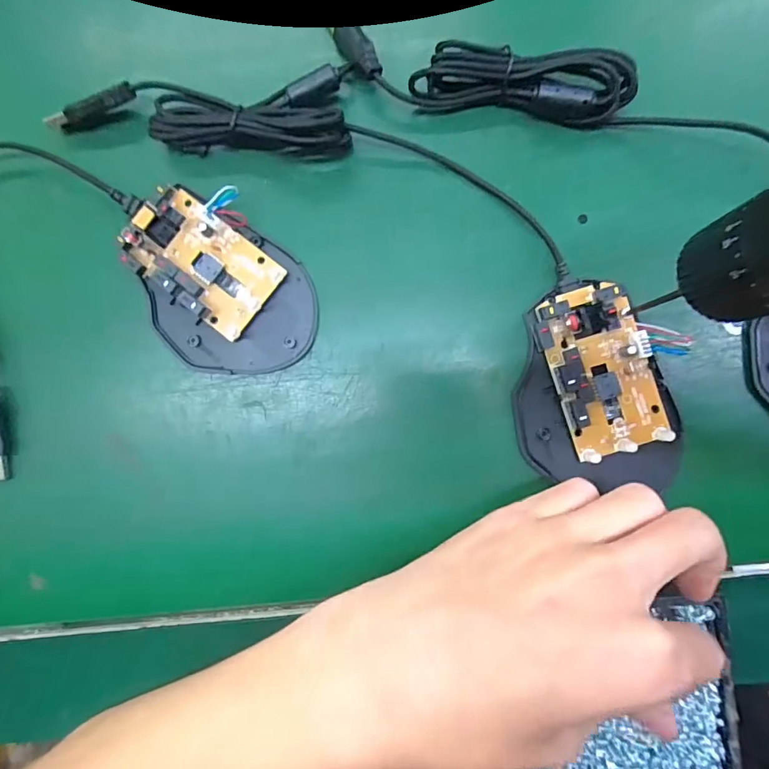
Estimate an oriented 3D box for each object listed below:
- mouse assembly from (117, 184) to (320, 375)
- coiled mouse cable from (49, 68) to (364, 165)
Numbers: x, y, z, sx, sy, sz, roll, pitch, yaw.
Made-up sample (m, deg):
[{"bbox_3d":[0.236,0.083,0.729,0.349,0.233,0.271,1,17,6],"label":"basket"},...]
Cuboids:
[{"bbox_3d":[-0.082,-0.048,0.229,0.072,0.020,0.099,-42,87,2],"label":"mouse assembly"},{"bbox_3d":[-0.090,-0.129,0.232,0.145,0.019,0.039,0,89,4],"label":"coiled mouse cable"}]

